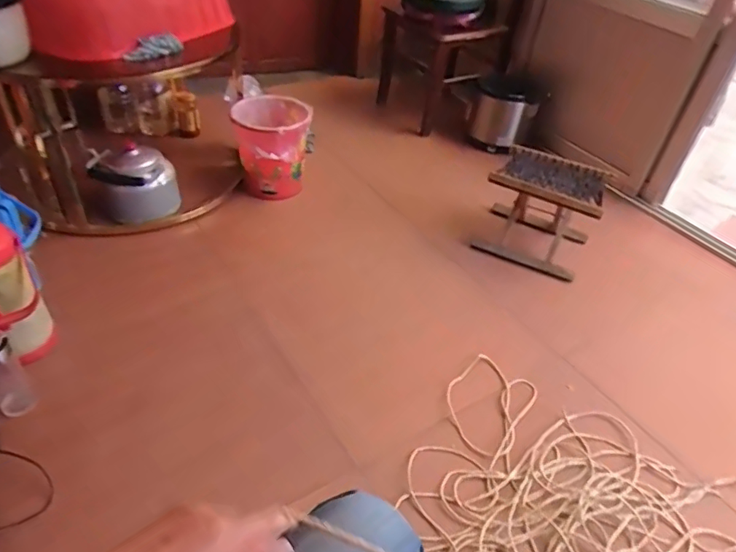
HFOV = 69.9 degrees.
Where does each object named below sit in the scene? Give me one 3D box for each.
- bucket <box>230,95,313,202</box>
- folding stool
[{"bbox_3d":[-0.301,-0.416,1.699,0.233,0.249,0.272,0,42,-8],"label":"bucket"},{"bbox_3d":[0.514,-0.198,1.566,0.305,0.231,0.260,20,45,16],"label":"folding stool"}]

